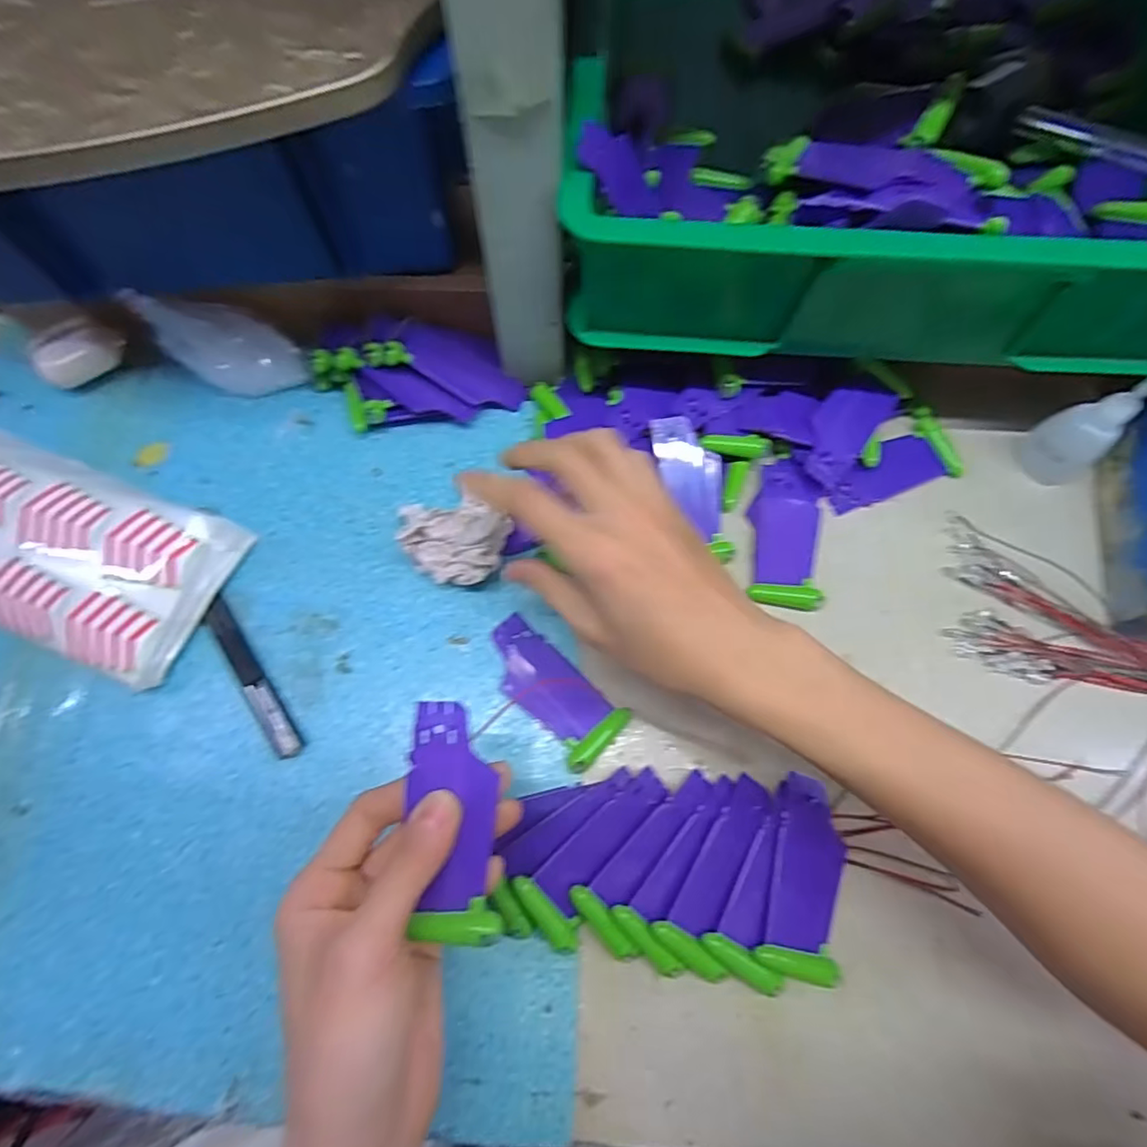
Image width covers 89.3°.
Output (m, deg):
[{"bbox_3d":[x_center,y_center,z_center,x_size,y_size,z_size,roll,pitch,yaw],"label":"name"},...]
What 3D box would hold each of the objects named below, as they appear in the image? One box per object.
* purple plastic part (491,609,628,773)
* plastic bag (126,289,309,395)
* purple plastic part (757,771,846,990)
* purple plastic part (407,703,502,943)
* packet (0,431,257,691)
[{"bbox_3d":[-0.014,0.064,0.324,0.089,0.013,0.039,41,77,12],"label":"purple plastic part"},{"bbox_3d":[-0.224,-0.147,0.374,0.080,0.059,0.038,-12,70,-4],"label":"plastic bag"},{"bbox_3d":[0.117,0.150,0.290,0.038,0.012,0.088,15,73,5],"label":"purple plastic part"},{"bbox_3d":[-0.047,0.097,0.230,0.033,0.015,0.090,-9,74,-2],"label":"purple plastic part"},{"bbox_3d":[-0.319,-0.020,0.342,0.219,0.034,0.101,20,71,7],"label":"packet"}]

